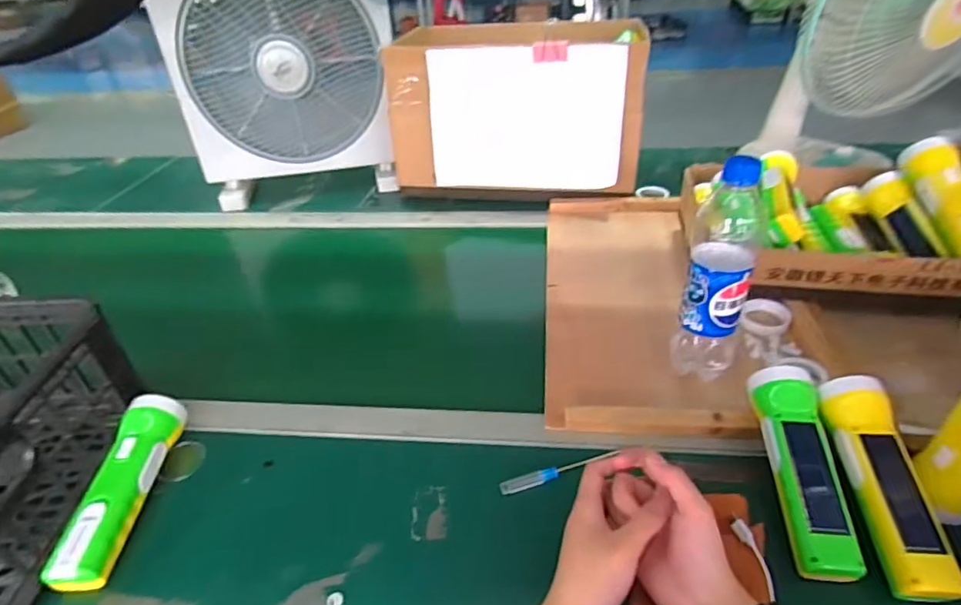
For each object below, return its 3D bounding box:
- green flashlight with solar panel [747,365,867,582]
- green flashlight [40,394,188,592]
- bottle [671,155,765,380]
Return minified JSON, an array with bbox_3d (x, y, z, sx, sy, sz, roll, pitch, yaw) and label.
[{"bbox_3d":[0.270,0.139,0.451,0.052,0.047,0.177,1,54,7],"label":"green flashlight with solar panel"},{"bbox_3d":[-0.323,0.165,0.483,0.047,0.048,0.179,-3,37,1],"label":"green flashlight"},{"bbox_3d":[0.231,-0.025,0.518,0.059,0.225,0.052,14,40,22],"label":"bottle"}]

